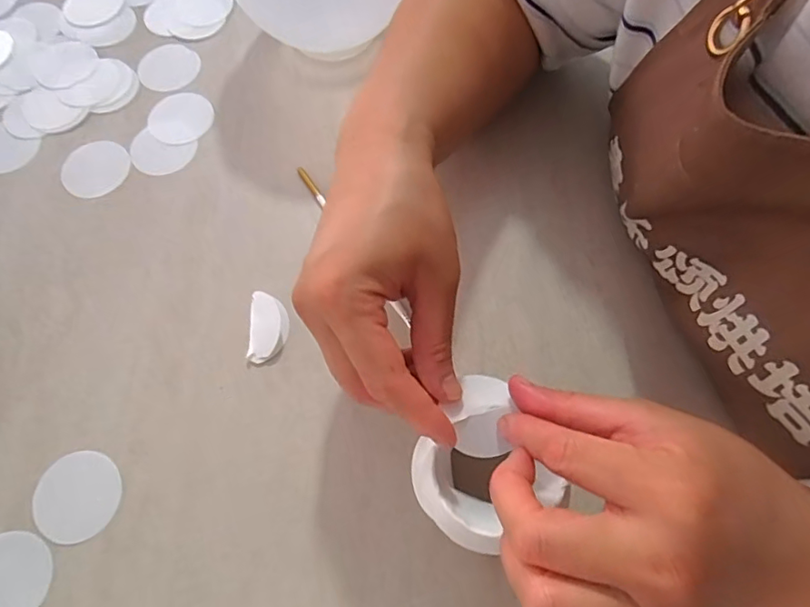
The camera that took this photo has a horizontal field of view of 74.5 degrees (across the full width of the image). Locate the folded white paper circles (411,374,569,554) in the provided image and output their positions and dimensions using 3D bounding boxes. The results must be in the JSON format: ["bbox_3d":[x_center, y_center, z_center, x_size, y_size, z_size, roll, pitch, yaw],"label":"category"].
[{"bbox_3d":[0.038,0.079,0.263,0.068,0.023,0.070,0,68,1],"label":"folded white paper circles"}]

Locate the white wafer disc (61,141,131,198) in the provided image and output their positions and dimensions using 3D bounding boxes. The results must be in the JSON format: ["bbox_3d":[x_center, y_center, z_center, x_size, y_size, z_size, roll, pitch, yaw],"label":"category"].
[{"bbox_3d":[-0.228,-0.100,0.392,0.048,0.004,0.048,0,68,1],"label":"white wafer disc"}]

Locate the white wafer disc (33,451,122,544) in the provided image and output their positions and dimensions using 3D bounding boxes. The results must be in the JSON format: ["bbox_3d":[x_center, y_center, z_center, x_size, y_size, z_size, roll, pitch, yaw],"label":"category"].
[{"bbox_3d":[-0.189,0.110,0.305,0.047,0.004,0.047,0,68,1],"label":"white wafer disc"}]

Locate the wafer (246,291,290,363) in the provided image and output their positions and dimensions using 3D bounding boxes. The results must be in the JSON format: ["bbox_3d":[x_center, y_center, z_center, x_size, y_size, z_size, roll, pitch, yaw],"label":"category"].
[{"bbox_3d":[-0.088,0.014,0.342,0.024,0.004,0.046,-2,68,1],"label":"wafer"}]

